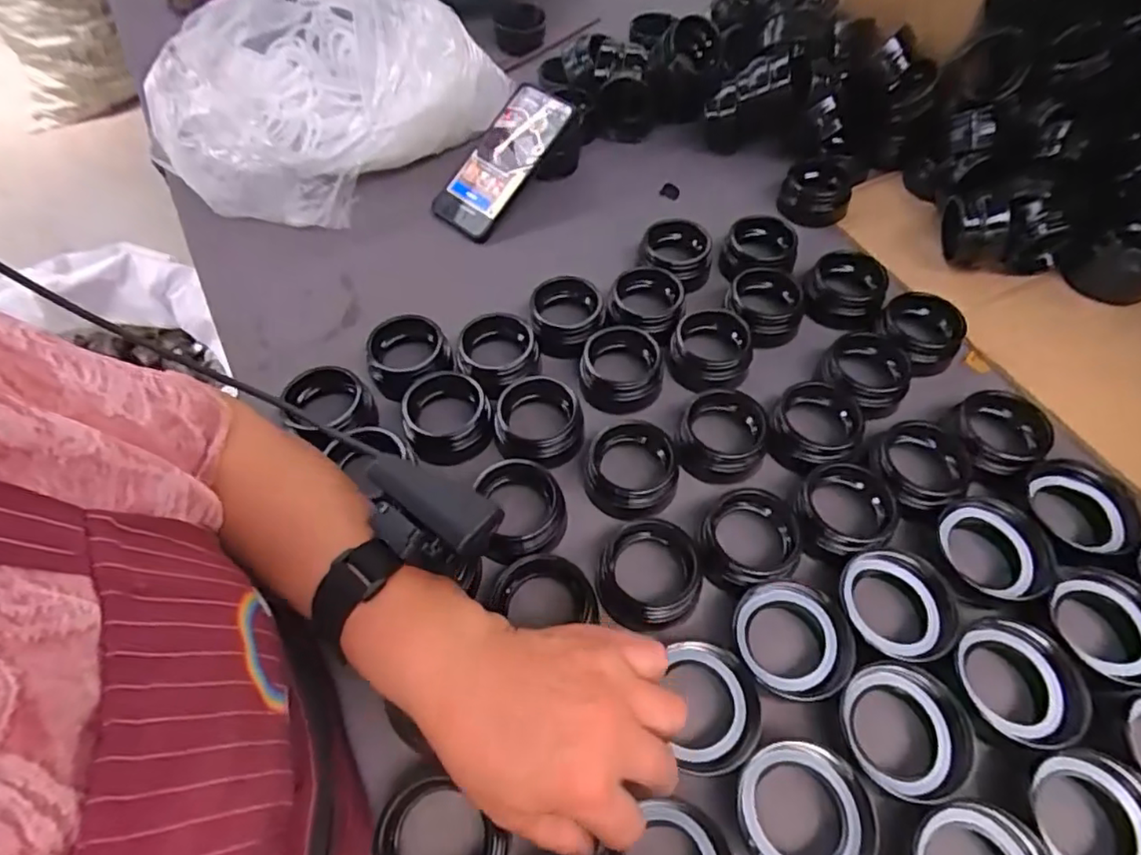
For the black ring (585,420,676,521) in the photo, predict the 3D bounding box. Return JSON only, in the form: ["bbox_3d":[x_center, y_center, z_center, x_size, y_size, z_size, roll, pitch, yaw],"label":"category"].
[{"bbox_3d":[0.043,0.031,0.429,0.065,0.027,0.069,0,57,0],"label":"black ring"}]

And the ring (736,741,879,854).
[{"bbox_3d":[0.120,0.201,0.314,0.065,0.031,0.065,0,57,0],"label":"ring"}]

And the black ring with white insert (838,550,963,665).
[{"bbox_3d":[0.198,0.111,0.372,0.058,0.033,0.063,0,57,0],"label":"black ring with white insert"}]

